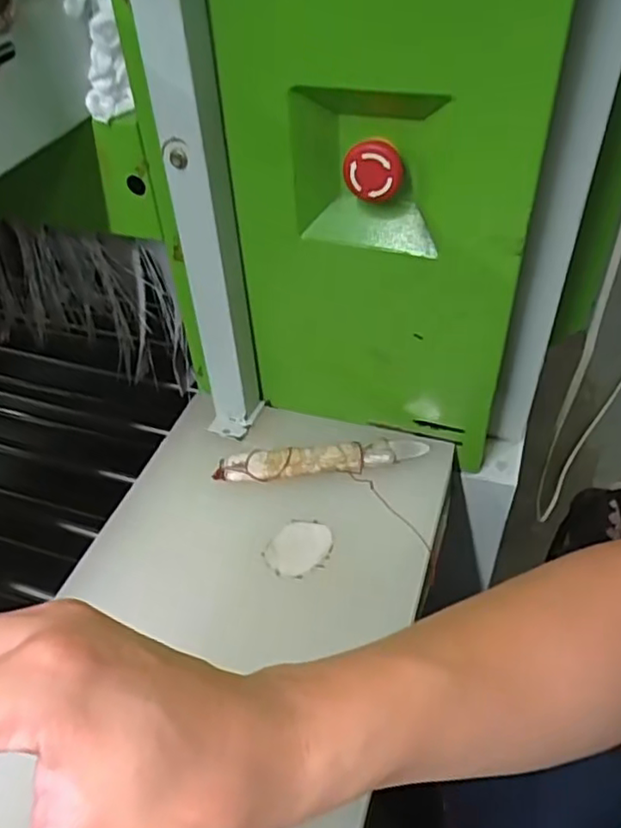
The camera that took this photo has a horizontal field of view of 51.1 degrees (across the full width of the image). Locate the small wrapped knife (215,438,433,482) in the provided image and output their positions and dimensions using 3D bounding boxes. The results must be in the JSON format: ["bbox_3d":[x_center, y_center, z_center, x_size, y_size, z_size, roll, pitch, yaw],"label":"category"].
[{"bbox_3d":[0.009,0.035,0.518,0.165,0.011,0.029,-5,44,-2],"label":"small wrapped knife"}]

